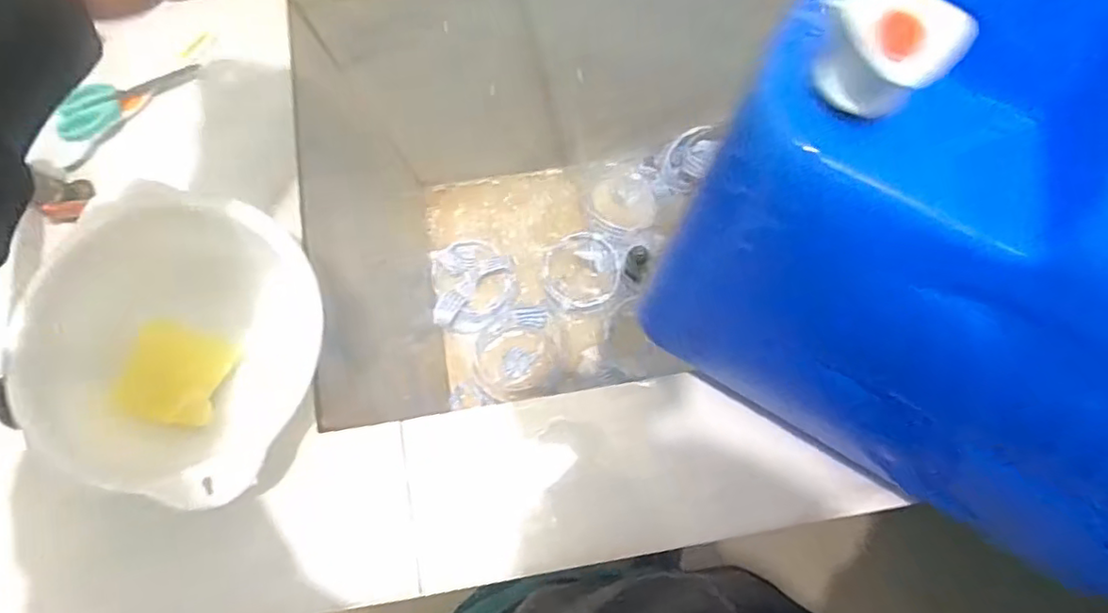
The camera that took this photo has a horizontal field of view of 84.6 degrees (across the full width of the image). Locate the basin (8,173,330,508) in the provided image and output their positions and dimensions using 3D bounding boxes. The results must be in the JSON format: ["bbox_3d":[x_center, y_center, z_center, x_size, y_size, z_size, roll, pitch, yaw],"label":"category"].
[{"bbox_3d":[-0.258,0.027,0.447,0.186,0.083,0.192,0,77,0],"label":"basin"}]

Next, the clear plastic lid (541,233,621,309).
[{"bbox_3d":[0.040,-0.054,0.915,0.109,0.017,0.109,0,77,0],"label":"clear plastic lid"}]

